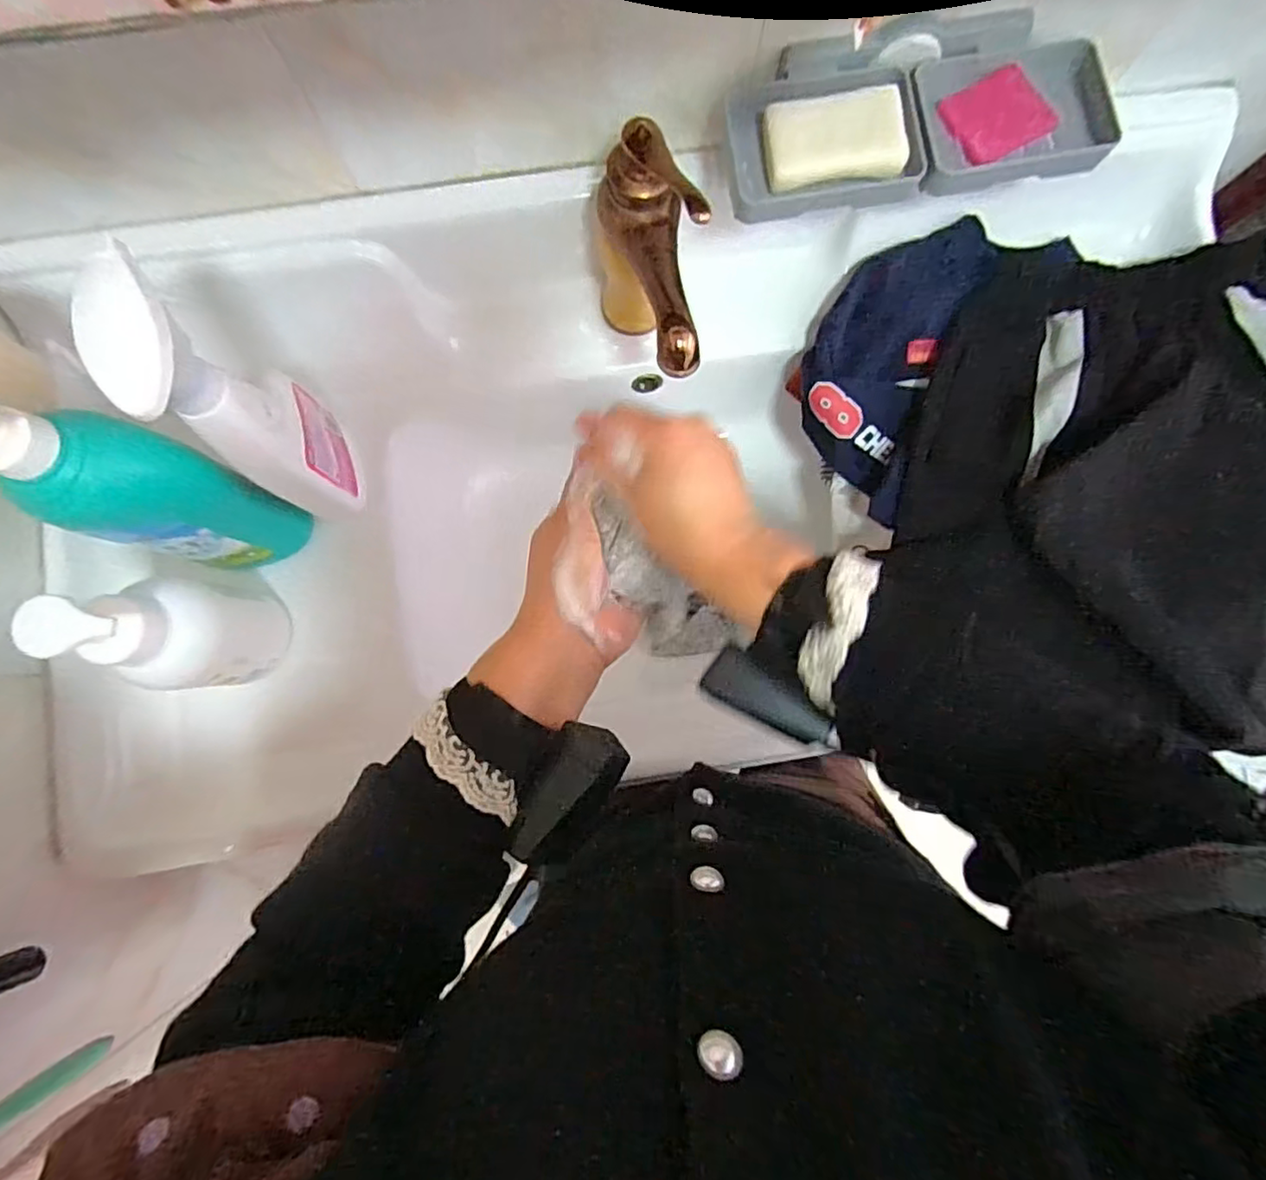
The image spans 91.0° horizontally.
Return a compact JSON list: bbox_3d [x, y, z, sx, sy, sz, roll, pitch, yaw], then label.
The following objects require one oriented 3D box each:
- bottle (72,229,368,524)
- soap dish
[{"bbox_3d":[-0.254,-0.115,0.419,0.044,0.249,0.092,-24,84,-2],"label":"bottle"},{"bbox_3d":[0.198,-0.328,0.430,0.261,0.030,0.108,-13,84,-1],"label":"soap dish"}]

